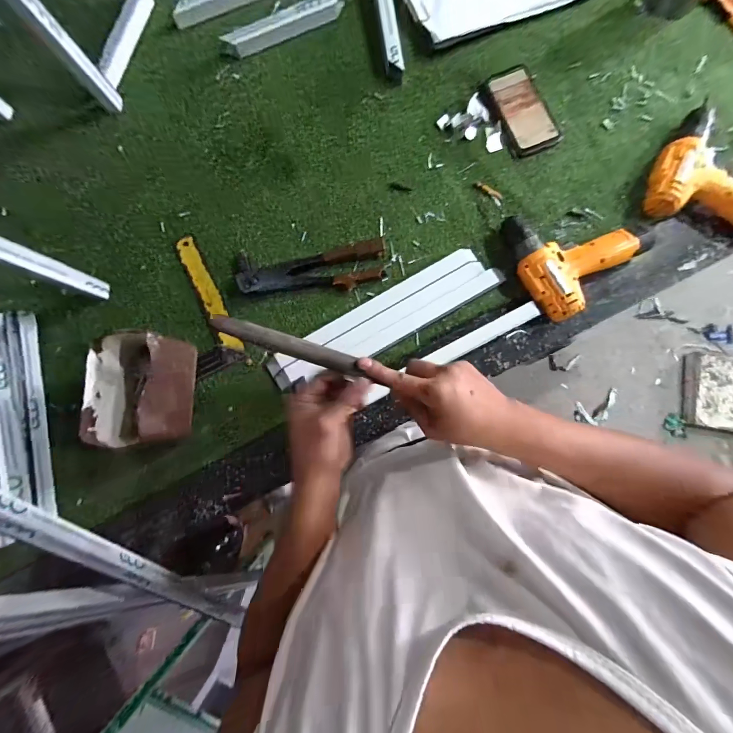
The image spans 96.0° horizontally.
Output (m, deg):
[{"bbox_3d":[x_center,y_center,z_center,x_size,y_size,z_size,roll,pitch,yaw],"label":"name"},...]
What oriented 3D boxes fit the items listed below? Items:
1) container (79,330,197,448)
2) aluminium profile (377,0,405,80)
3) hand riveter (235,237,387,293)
[{"bbox_3d":[-0.351,0.035,0.520,0.121,0.083,0.170,0,85,4],"label":"container"},{"bbox_3d":[0.038,-0.643,0.607,0.032,0.031,0.228,-8,85,3],"label":"aluminium profile"},{"bbox_3d":[-0.095,-0.170,0.569,0.253,0.030,0.077,-4,85,3],"label":"hand riveter"}]

